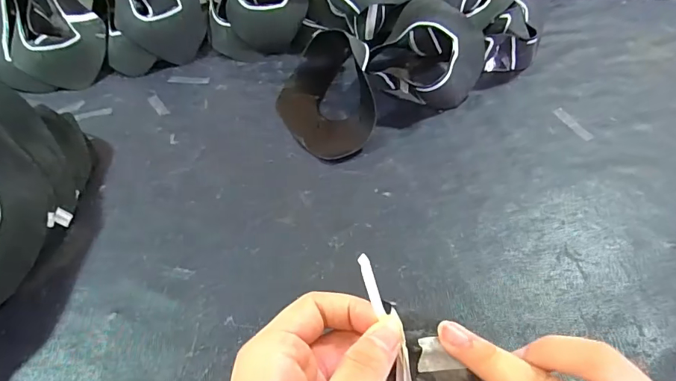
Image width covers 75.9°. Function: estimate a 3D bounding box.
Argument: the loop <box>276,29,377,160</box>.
[{"bbox_3d":[-0.025,-0.153,0.626,0.128,0.096,0.242,-11,44,-7],"label":"loop"}]

